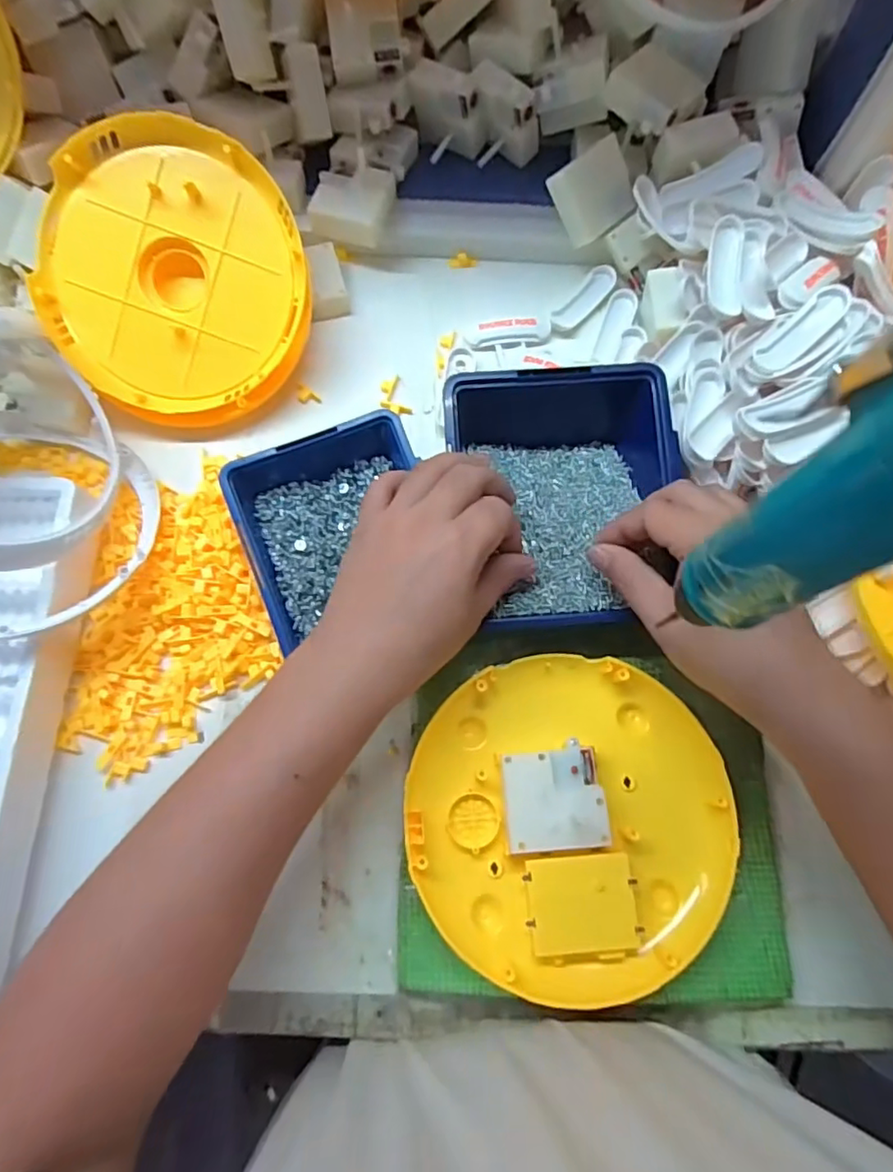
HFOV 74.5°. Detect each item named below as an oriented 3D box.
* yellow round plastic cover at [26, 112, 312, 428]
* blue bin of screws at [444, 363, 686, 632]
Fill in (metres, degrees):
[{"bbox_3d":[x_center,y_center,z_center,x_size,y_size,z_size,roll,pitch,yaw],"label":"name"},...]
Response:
[{"bbox_3d":[-0.193,-0.216,0.418,0.183,0.021,0.186,0,102,-2],"label":"yellow round plastic cover"},{"bbox_3d":[0.074,-0.061,0.389,0.134,0.063,0.172,-5,74,-2],"label":"blue bin of screws"}]

